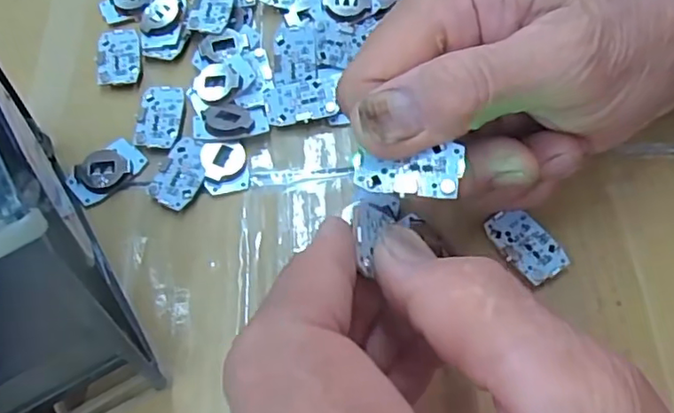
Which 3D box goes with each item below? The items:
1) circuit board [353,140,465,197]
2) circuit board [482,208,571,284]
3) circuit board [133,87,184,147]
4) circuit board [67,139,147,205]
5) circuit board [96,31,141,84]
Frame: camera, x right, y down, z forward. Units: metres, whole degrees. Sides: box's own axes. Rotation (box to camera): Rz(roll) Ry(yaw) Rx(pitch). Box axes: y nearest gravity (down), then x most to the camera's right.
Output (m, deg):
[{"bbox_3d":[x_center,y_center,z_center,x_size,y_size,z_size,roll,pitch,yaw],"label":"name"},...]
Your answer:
[{"bbox_3d":[0.020,-0.009,0.166,0.029,0.004,0.015,-3,61,6],"label":"circuit board"},{"bbox_3d":[0.069,0.014,0.216,0.018,0.004,0.030,-35,68,-18],"label":"circuit board"},{"bbox_3d":[-0.073,-0.038,0.242,0.018,0.004,0.029,-1,61,-1],"label":"circuit board"},{"bbox_3d":[-0.092,-0.014,0.234,0.029,0.005,0.018,-40,69,-20],"label":"circuit board"},{"bbox_3d":[-0.095,-0.065,0.258,0.018,0.006,0.028,-6,62,-4],"label":"circuit board"}]

